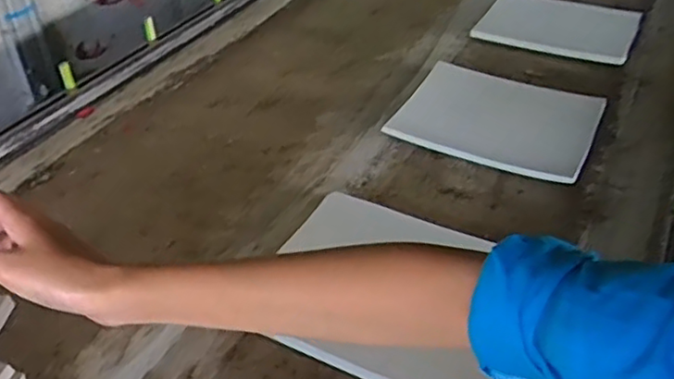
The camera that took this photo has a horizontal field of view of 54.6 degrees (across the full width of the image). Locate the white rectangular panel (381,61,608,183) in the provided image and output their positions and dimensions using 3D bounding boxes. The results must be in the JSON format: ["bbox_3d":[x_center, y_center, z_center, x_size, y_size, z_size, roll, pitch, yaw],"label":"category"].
[{"bbox_3d":[0.238,-0.108,0.971,0.270,0.022,0.228,19,46,20],"label":"white rectangular panel"}]

